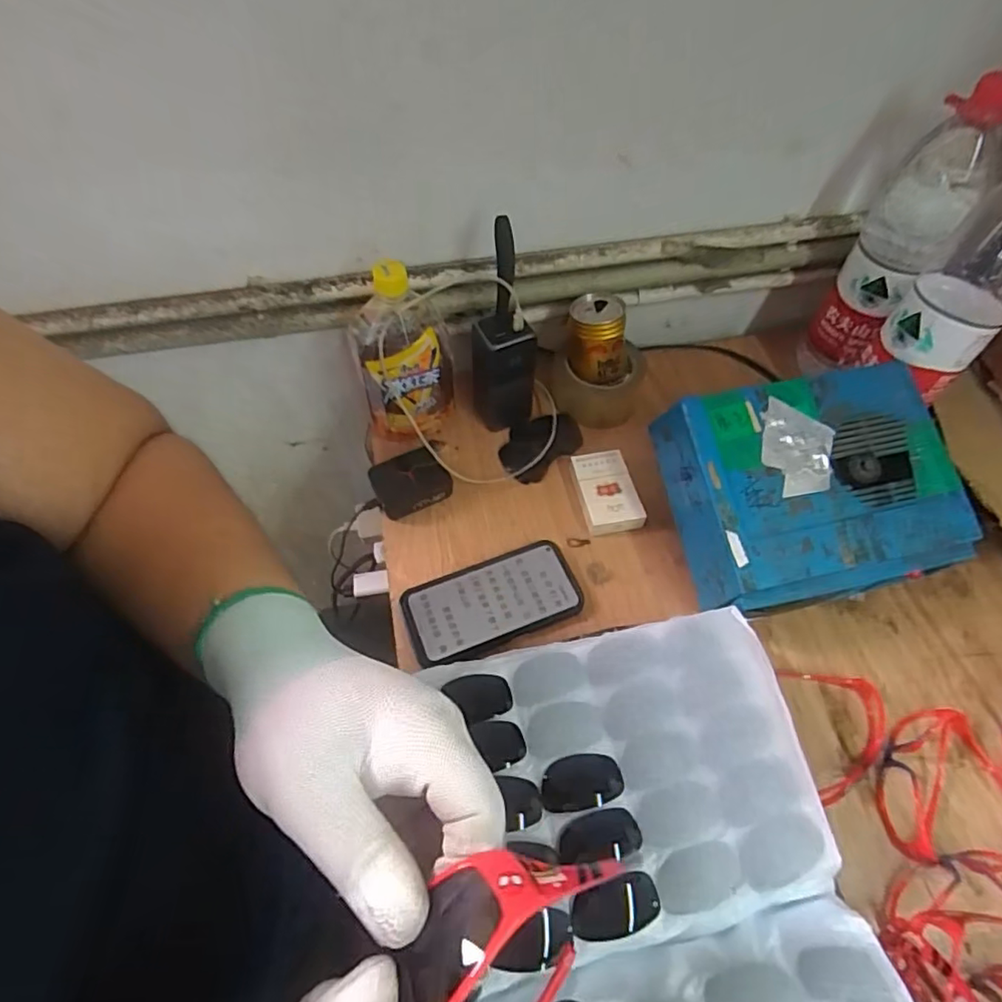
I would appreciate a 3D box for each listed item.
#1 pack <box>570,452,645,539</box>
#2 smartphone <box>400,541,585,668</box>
[{"bbox_3d":[0.111,-0.009,0.630,0.057,0.028,0.090,-8,57,-6],"label":"pack"},{"bbox_3d":[-0.008,0.095,0.562,0.161,0.013,0.084,-18,59,-12],"label":"smartphone"}]

